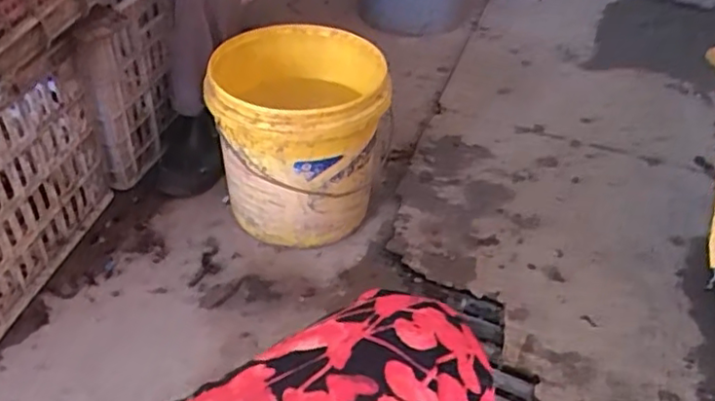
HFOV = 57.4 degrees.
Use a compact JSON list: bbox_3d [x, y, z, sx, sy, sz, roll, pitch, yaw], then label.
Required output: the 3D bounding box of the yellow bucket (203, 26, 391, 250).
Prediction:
[{"bbox_3d":[-0.097,-0.104,1.051,0.260,0.267,0.303,-4,39,-10],"label":"yellow bucket"}]

